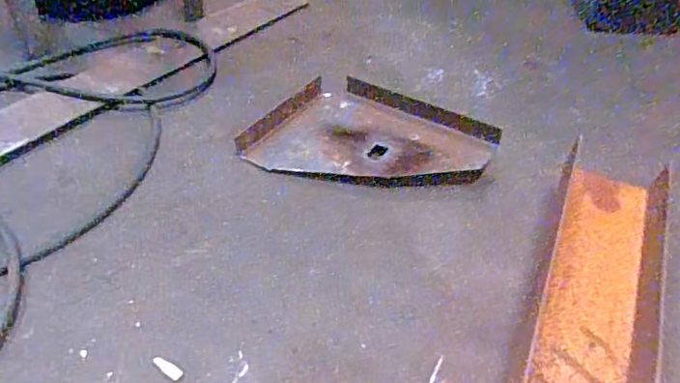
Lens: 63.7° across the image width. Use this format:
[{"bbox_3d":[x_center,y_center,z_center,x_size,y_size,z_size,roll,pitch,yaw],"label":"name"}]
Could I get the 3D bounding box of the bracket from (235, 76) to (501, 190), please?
[{"bbox_3d":[0.049,-0.091,0.868,0.378,0.043,0.224,15,48,9],"label":"bracket"}]

